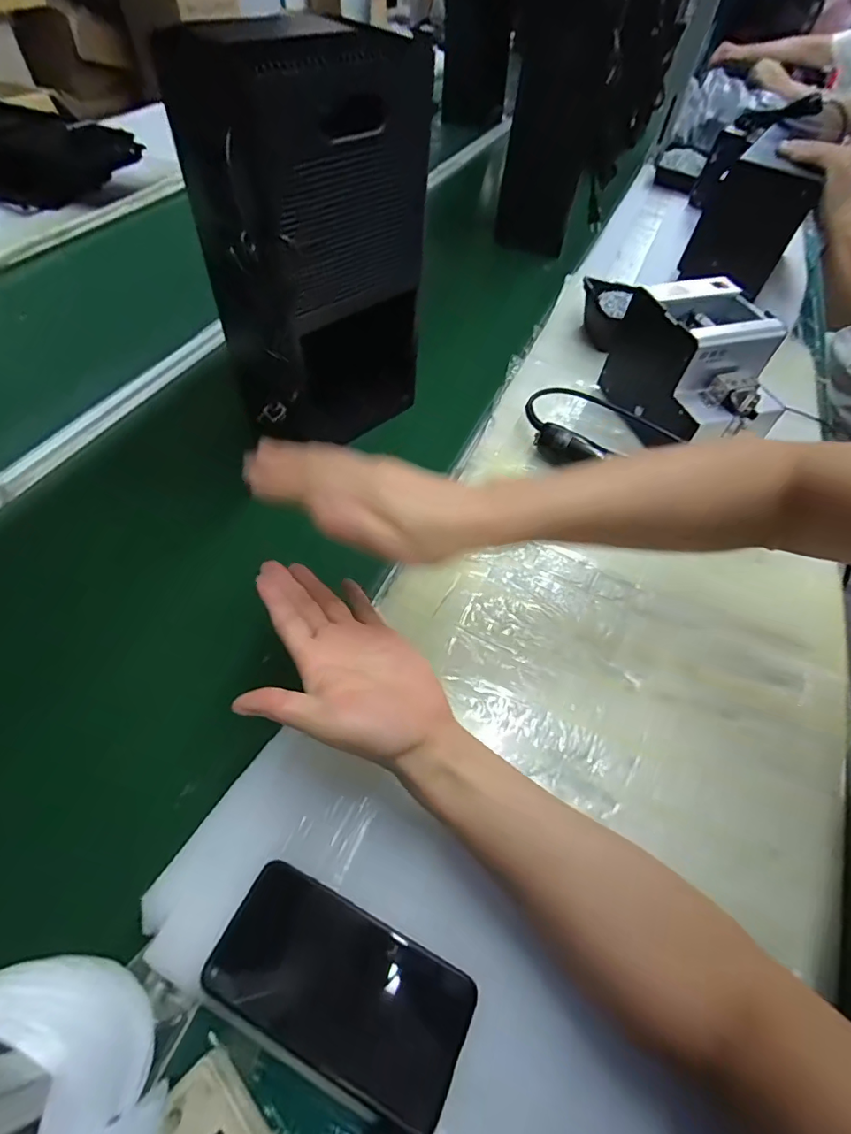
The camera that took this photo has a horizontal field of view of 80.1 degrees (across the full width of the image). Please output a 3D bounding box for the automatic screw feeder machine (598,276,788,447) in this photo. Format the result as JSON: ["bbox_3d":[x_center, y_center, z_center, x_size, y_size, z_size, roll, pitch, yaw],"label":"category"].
[{"bbox_3d":[0.324,-0.240,0.612,0.150,0.139,0.189,-5,54,-8],"label":"automatic screw feeder machine"}]

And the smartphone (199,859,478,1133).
[{"bbox_3d":[-0.052,0.252,0.306,0.153,0.010,0.076,23,56,12],"label":"smartphone"}]

